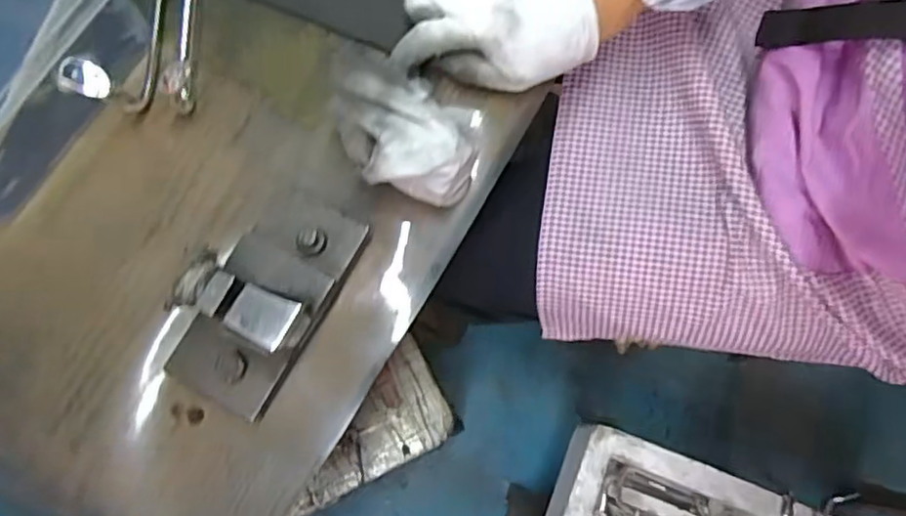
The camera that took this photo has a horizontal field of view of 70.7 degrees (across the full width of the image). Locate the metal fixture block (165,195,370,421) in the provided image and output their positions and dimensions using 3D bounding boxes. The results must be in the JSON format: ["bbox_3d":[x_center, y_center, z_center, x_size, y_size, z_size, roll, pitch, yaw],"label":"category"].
[{"bbox_3d":[-0.107,0.018,0.358,0.061,0.067,0.128,28,76,5],"label":"metal fixture block"}]

